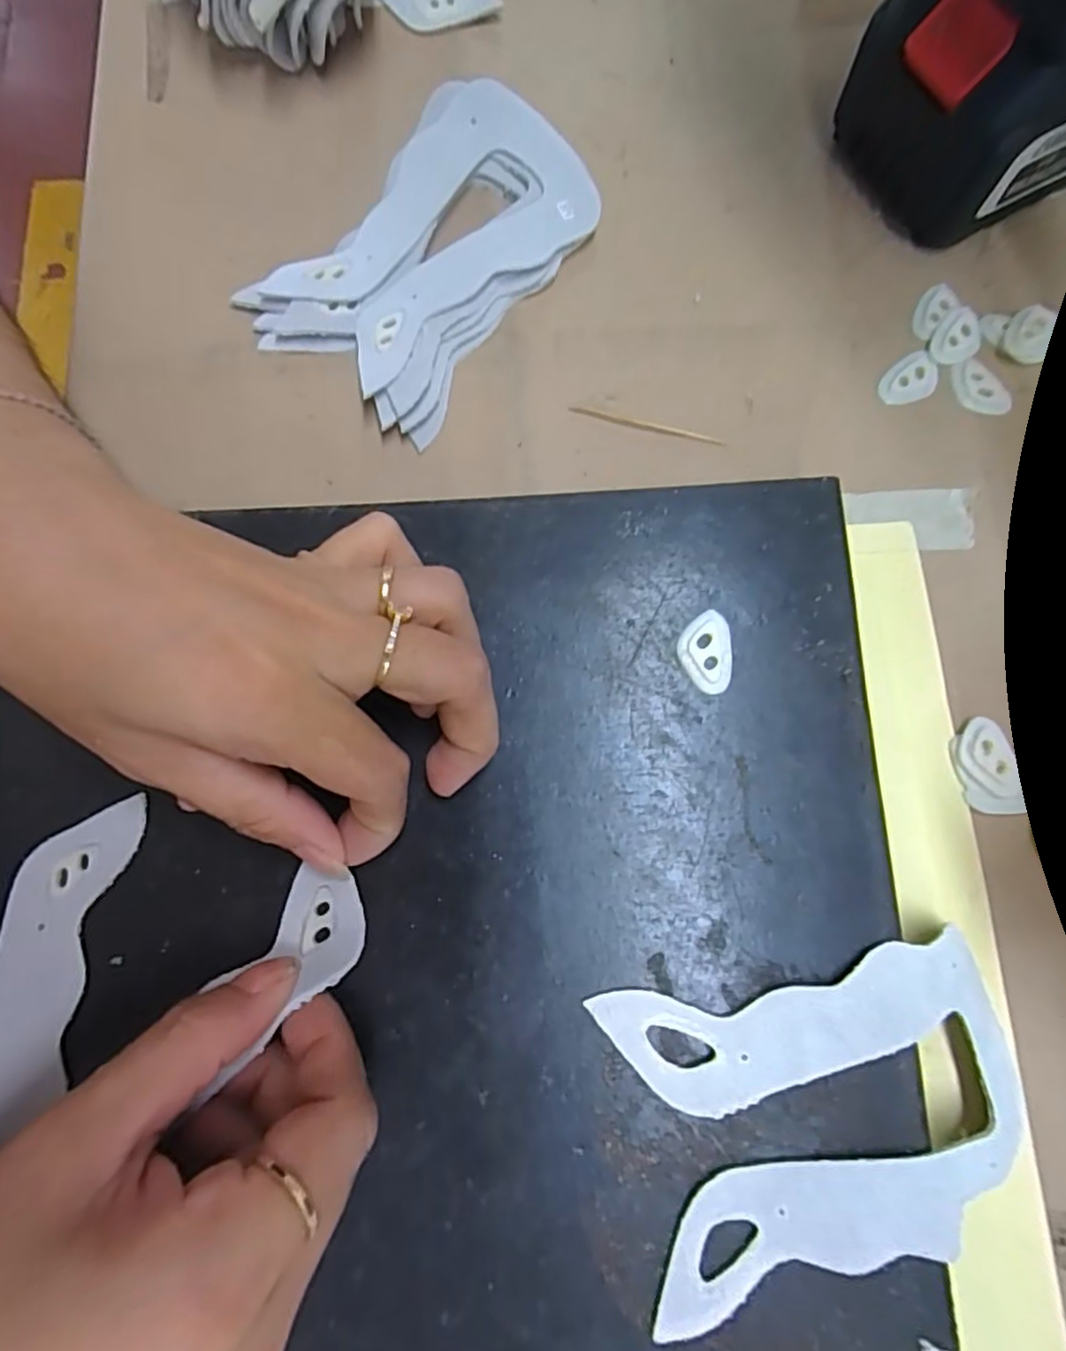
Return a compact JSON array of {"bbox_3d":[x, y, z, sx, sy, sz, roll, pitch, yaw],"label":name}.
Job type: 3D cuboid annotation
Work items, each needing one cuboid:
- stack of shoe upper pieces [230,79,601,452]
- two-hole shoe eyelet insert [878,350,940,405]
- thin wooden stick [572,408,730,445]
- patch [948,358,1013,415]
[{"bbox_3d":[-0.039,-0.166,0.254,0.085,0.021,0.132,36,81,8],"label":"stack of shoe upper pieces"},{"bbox_3d":[0.144,-0.112,0.248,0.024,0.004,0.016,-40,80,-7],"label":"two-hole shoe eyelet insert"},{"bbox_3d":[0.043,-0.095,0.247,0.058,0.004,0.004,15,79,4],"label":"thin wooden stick"},{"bbox_3d":[0.168,-0.108,0.245,0.016,0.004,0.025,-36,79,-6],"label":"patch"}]

